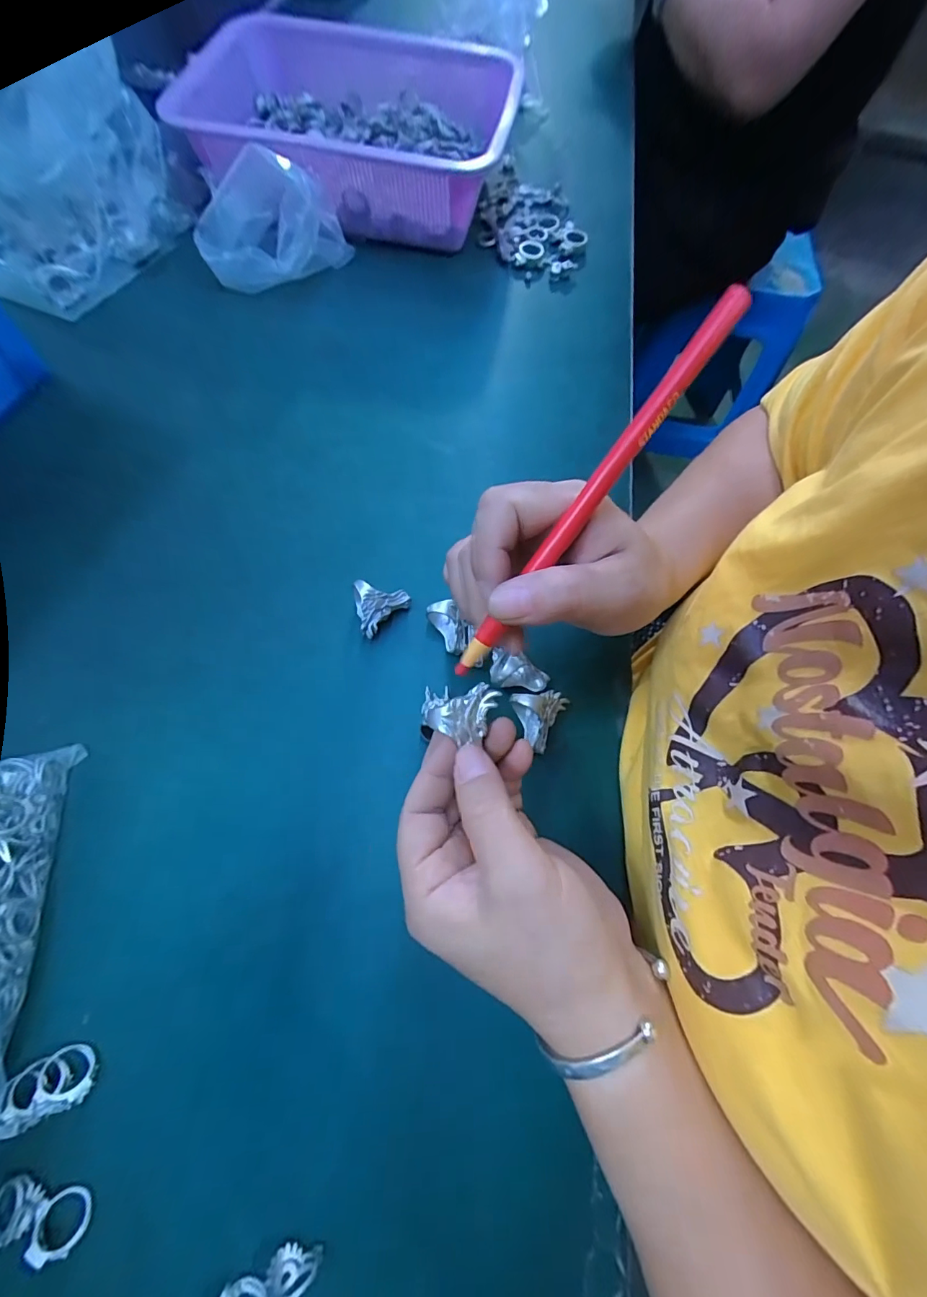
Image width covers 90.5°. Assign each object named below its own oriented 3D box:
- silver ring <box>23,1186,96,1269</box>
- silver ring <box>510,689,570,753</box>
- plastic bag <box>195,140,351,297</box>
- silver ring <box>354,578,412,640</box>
[{"bbox_3d":[-0.173,0.247,0.198,0.022,0.004,0.021,17,36,-12],"label":"silver ring"},{"bbox_3d":[0.051,0.042,0.283,0.034,0.024,0.035,-20,70,-11],"label":"silver ring"},{"bbox_3d":[-0.168,-0.372,0.396,0.125,0.076,0.080,-16,69,-9],"label":"plastic bag"},{"bbox_3d":[-0.054,-0.028,0.309,0.036,0.024,0.033,1,68,-3],"label":"silver ring"}]

